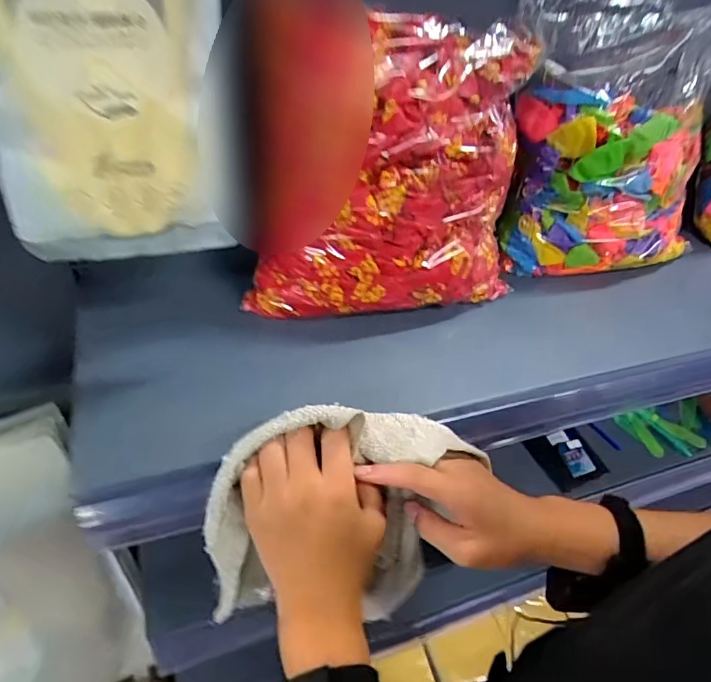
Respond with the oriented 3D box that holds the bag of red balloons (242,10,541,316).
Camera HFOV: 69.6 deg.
[{"bbox_3d":[0.042,-0.149,0.493,0.286,0.249,0.097,-10,45,-18],"label":"bag of red balloons"}]

